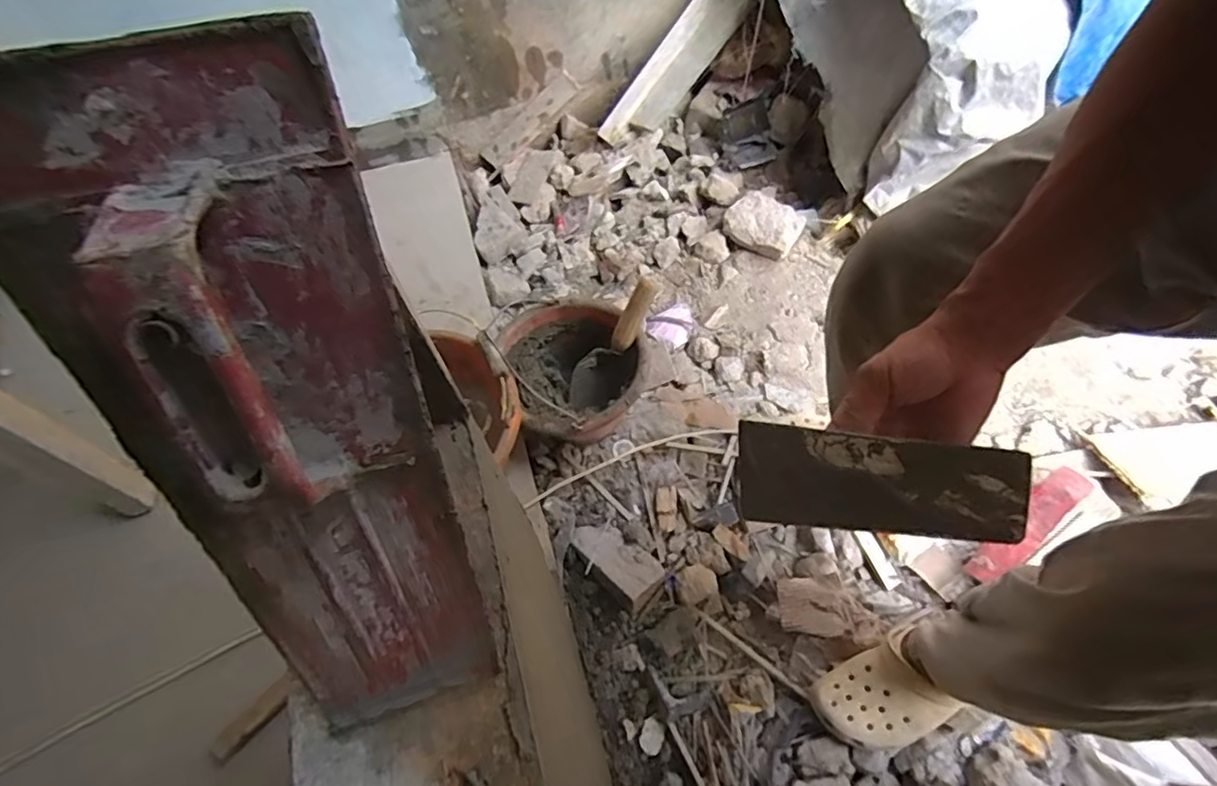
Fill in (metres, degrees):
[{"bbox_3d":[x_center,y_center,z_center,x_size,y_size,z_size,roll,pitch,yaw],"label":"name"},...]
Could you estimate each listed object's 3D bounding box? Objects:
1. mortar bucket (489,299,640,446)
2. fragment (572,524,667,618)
[{"bbox_3d":[-0.052,-0.019,0.975,0.212,0.158,0.242,-21,63,-10],"label":"mortar bucket"},{"bbox_3d":[0.015,0.256,0.908,0.081,0.045,0.155,-38,66,-17],"label":"fragment"}]

